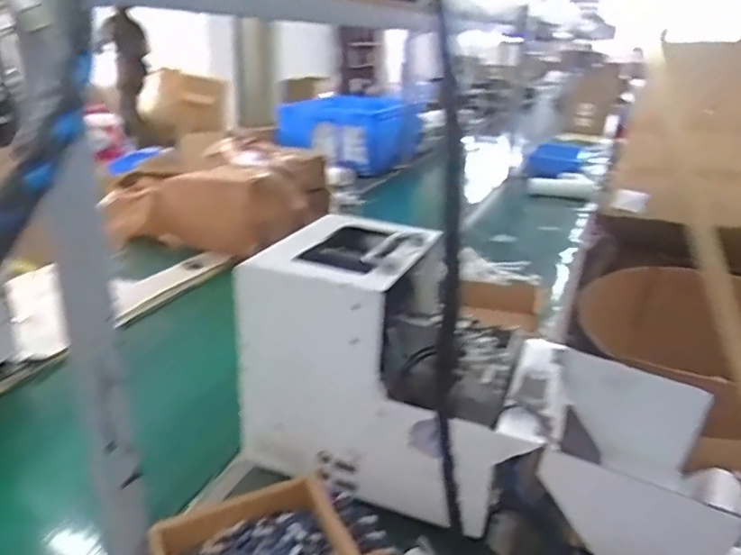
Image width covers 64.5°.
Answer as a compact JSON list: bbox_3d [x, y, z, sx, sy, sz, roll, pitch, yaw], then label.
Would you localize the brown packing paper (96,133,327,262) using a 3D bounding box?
[{"bbox_3d":[-0.362,-0.200,1.458,0.436,0.218,0.336,8,23,11],"label":"brown packing paper"}]

